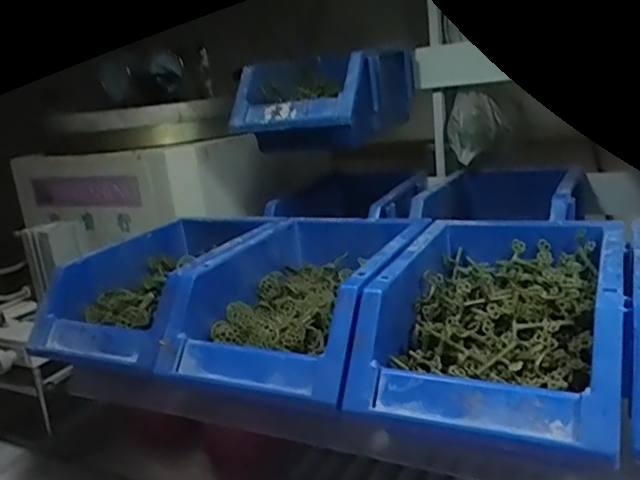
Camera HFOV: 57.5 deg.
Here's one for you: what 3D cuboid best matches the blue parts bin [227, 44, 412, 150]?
[{"bbox_3d":[0.004,-0.133,0.550,0.129,0.076,0.147,0,16,25],"label":"blue parts bin"}]

